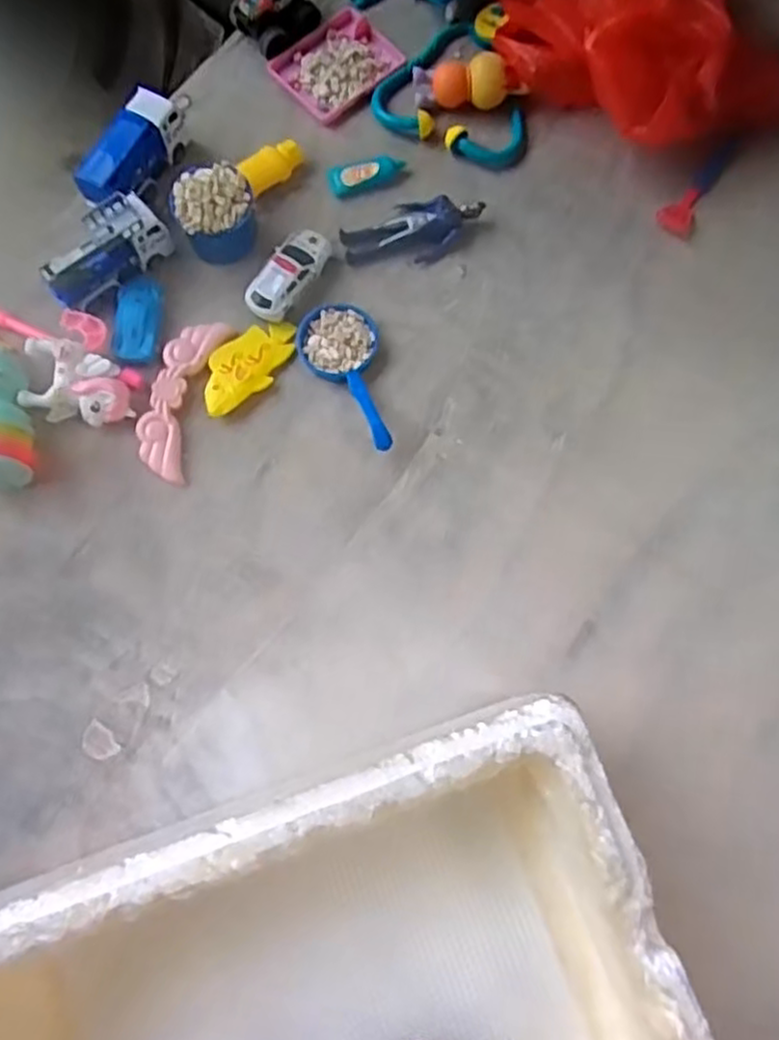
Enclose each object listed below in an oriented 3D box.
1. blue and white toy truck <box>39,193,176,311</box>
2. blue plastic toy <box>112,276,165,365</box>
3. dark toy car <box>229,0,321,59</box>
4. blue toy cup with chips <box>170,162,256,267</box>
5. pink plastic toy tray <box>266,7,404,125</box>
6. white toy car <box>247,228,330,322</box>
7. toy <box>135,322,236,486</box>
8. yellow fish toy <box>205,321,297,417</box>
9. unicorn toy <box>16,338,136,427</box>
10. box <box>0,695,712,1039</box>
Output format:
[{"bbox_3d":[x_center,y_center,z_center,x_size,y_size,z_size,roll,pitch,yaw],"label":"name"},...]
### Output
[{"bbox_3d":[-0.238,-0.223,0.607,0.104,0.057,0.040,-38,79,-7],"label":"blue and white toy truck"},{"bbox_3d":[-0.212,-0.172,0.612,0.037,0.020,0.080,-2,77,0],"label":"blue plastic toy"},{"bbox_3d":[-0.102,-0.455,0.648,0.074,0.040,0.043,-35,79,-7],"label":"dark toy car"},{"bbox_3d":[-0.144,-0.255,0.607,0.061,0.063,0.051,-18,77,-3],"label":"blue toy cup with chips"},{"bbox_3d":[-0.047,-0.416,0.665,0.100,0.015,0.081,-39,80,-8],"label":"pink plastic toy tray"},{"bbox_3d":[-0.085,-0.208,0.616,0.039,0.027,0.086,38,80,9],"label":"white toy car"},{"bbox_3d":[-0.176,-0.104,0.605,0.045,0.014,0.140,14,78,4],"label":"toy"},{"bbox_3d":[-0.120,-0.132,0.610,0.100,0.014,0.050,-41,80,-8],"label":"yellow fish toy"},{"bbox_3d":[-0.253,-0.111,0.593,0.081,0.044,0.058,9,77,3],"label":"unicorn toy"},{"bbox_3d":[-0.041,0.319,0.424,0.411,0.141,0.299,-19,78,-4],"label":"box"}]

